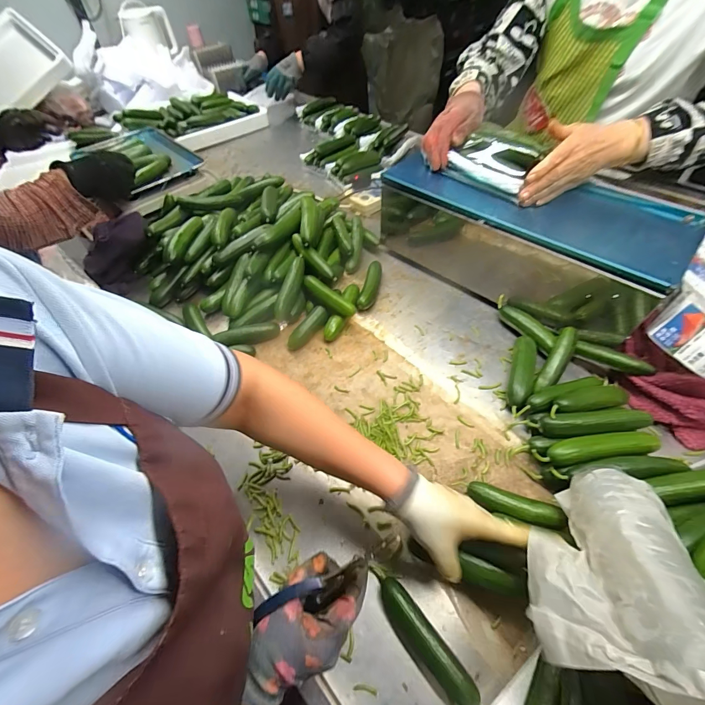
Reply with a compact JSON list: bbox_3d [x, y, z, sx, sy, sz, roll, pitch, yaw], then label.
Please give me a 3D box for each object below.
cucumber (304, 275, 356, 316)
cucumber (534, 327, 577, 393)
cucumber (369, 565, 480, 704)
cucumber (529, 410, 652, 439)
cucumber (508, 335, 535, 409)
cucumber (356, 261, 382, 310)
[{"bbox_3d":[-0.046,-0.104,0.619,0.120,0.025,0.027,36,63,26],"label":"cucumber"},{"bbox_3d":[0.322,0.013,0.527,0.030,0.025,0.124,30,77,23],"label":"cucumber"},{"bbox_3d":[0.070,0.299,0.360,0.034,0.026,0.144,-37,60,-22],"label":"cucumber"},{"bbox_3d":[0.319,0.096,0.448,0.137,0.028,0.031,-3,53,2],"label":"cucumber"},{"bbox_3d":[0.276,0.030,0.549,0.028,0.043,0.137,16,56,15],"label":"cucumber"},{"bbox_3d":[0.038,-0.133,0.682,0.030,0.030,0.133,9,55,10],"label":"cucumber"}]

